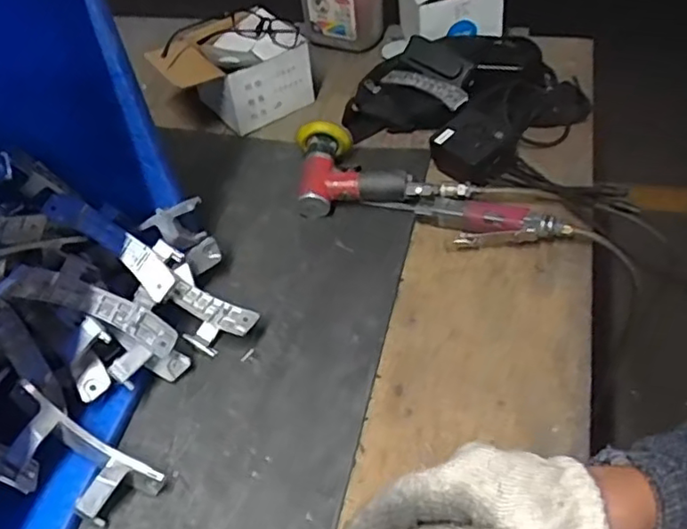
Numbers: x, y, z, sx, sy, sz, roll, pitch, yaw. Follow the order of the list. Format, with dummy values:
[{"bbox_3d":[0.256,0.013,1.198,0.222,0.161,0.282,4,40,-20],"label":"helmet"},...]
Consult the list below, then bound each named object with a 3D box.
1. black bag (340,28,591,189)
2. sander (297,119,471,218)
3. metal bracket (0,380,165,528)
[{"bbox_3d":[0.155,-0.223,0.825,0.240,0.078,0.265,-34,53,-22],"label":"black bag"},{"bbox_3d":[0.044,-0.116,0.756,0.209,0.064,0.109,0,49,6],"label":"sander"},{"bbox_3d":[-0.232,0.170,0.528,0.146,0.035,0.060,35,55,-4],"label":"metal bracket"}]

